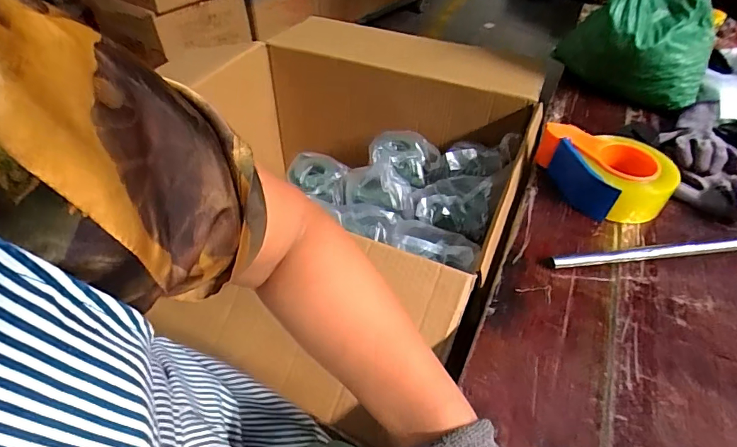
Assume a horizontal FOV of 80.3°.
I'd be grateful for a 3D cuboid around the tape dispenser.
[{"bbox_3d":[0.330,-0.077,0.612,0.123,0.066,0.163,-12,45,-13],"label":"tape dispenser"}]

